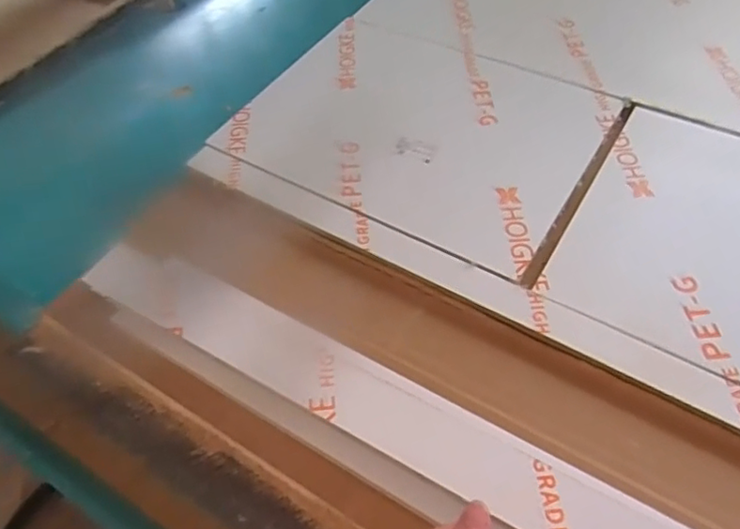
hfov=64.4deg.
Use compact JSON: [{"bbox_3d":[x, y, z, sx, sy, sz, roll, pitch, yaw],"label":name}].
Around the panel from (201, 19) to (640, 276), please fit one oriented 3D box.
[{"bbox_3d":[0.061,-0.188,0.773,0.433,0.007,0.337,26,59,22],"label":"panel"}]

